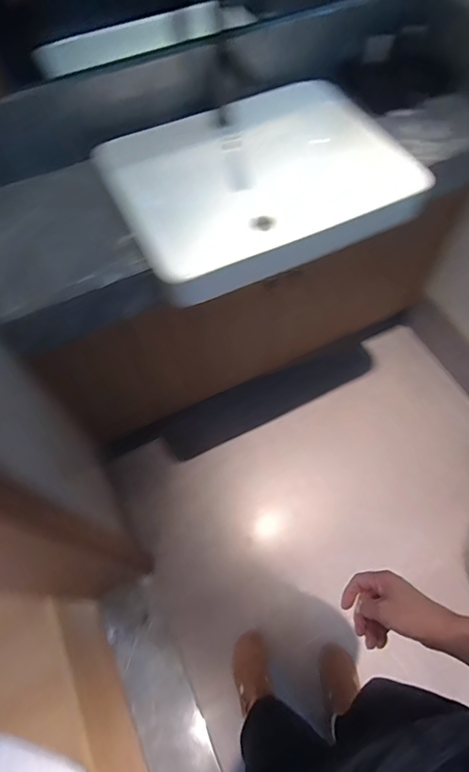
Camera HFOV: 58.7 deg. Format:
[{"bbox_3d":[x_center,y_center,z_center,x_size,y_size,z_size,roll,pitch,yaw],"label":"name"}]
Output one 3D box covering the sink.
[{"bbox_3d":[0.061,-0.429,0.937,0.624,0.158,0.479,-20,63,-9],"label":"sink"}]

